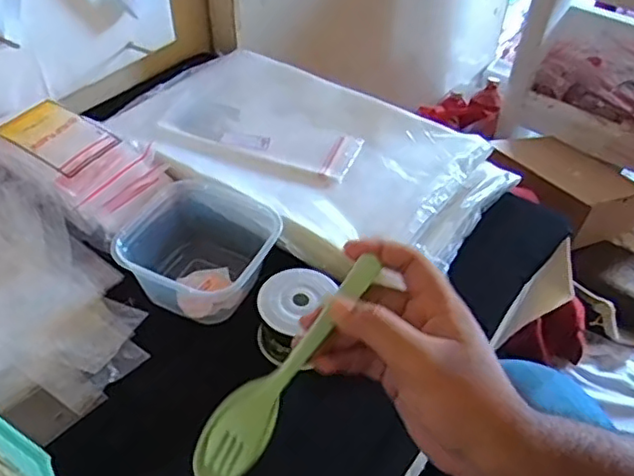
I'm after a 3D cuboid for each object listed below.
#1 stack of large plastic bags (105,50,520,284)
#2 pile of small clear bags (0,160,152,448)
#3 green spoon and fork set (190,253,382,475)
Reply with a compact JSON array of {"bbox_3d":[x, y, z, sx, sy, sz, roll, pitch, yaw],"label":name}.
[{"bbox_3d":[-0.015,-0.094,0.670,0.387,0.034,0.250,28,49,23],"label":"stack of large plastic bags"},{"bbox_3d":[-0.265,0.031,0.523,0.288,0.029,0.148,36,48,16],"label":"pile of small clear bags"},{"bbox_3d":[-0.013,0.071,0.350,0.032,0.019,0.151,31,67,25],"label":"green spoon and fork set"}]

